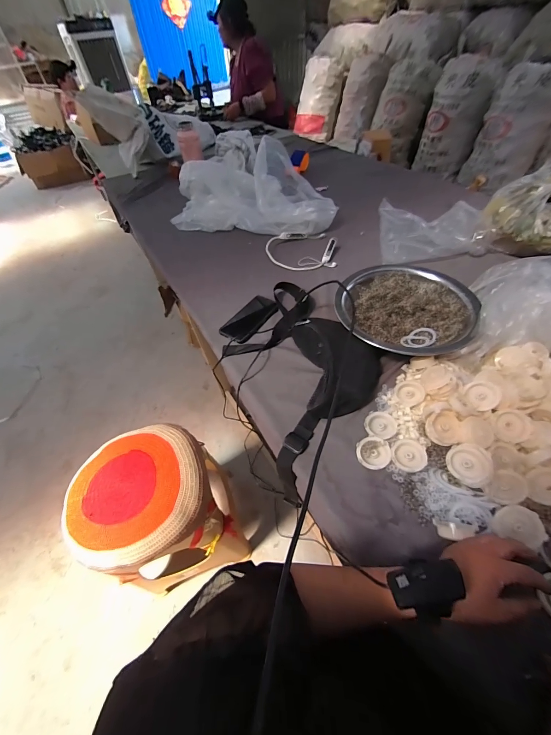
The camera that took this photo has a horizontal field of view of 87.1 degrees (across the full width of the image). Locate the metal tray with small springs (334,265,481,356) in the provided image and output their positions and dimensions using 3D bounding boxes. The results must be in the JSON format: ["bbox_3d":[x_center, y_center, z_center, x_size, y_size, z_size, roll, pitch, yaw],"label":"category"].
[{"bbox_3d":[0.290,-0.129,0.665,0.291,0.060,0.285,3,51,9],"label":"metal tray with small springs"}]

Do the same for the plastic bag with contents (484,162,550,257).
[{"bbox_3d":[0.725,-0.423,0.785,0.256,0.153,0.195,23,56,23],"label":"plastic bag with contents"}]

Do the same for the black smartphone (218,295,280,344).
[{"bbox_3d":[-0.063,-0.125,0.731,0.082,0.006,0.161,26,58,25],"label":"black smartphone"}]

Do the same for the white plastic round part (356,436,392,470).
[{"bbox_3d":[0.165,0.144,0.485,0.052,0.018,0.053,-3,50,3],"label":"white plastic round part"}]

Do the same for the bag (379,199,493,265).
[{"bbox_3d":[0.468,-0.413,0.878,0.288,0.087,0.219,-3,50,3],"label":"bag"}]

